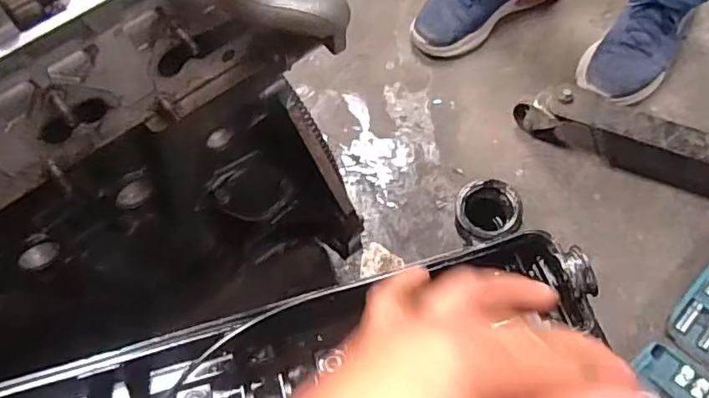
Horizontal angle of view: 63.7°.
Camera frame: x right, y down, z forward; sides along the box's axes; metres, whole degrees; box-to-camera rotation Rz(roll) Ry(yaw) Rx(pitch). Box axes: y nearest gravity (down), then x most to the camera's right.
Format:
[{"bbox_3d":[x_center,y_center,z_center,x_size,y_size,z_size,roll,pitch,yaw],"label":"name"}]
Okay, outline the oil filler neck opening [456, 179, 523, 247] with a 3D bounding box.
[{"bbox_3d":[0.090,0.014,0.389,0.042,0.029,0.044,6,65,5],"label":"oil filler neck opening"}]

